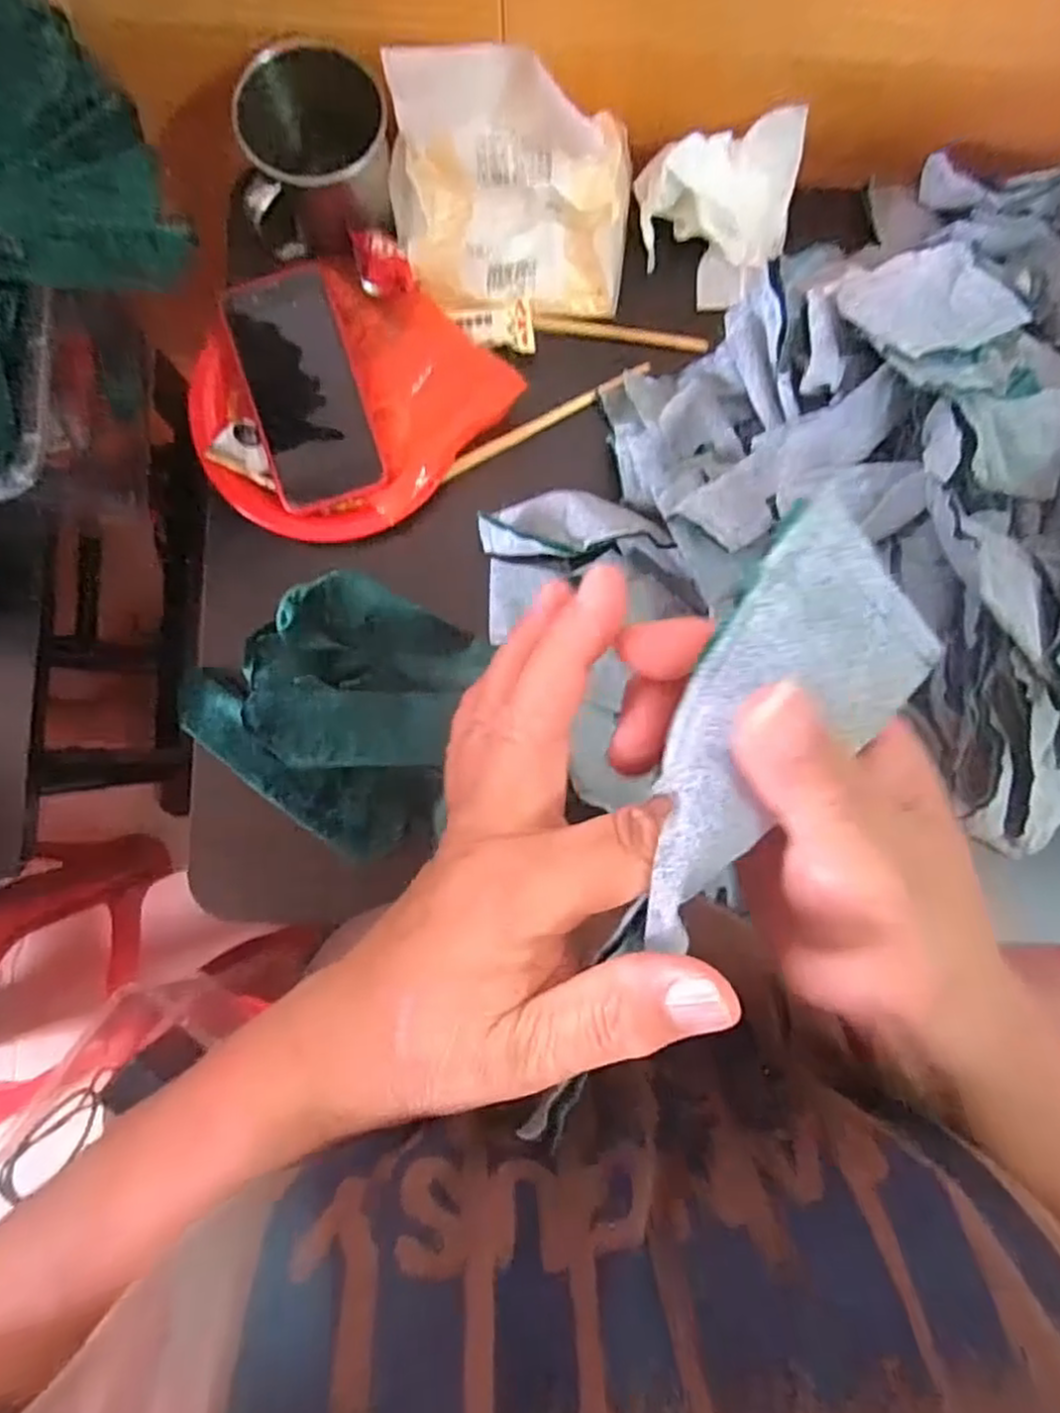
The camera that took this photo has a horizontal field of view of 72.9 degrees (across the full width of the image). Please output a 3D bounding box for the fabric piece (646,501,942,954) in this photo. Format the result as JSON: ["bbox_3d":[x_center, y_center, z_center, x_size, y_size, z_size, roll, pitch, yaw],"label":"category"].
[{"bbox_3d":[0.059,0.011,0.176,0.048,0.009,0.109,29,94,0],"label":"fabric piece"}]

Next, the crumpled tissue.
[{"bbox_3d":[0.133,-0.320,0.462,0.114,0.057,0.086,-21,88,-2],"label":"crumpled tissue"}]

